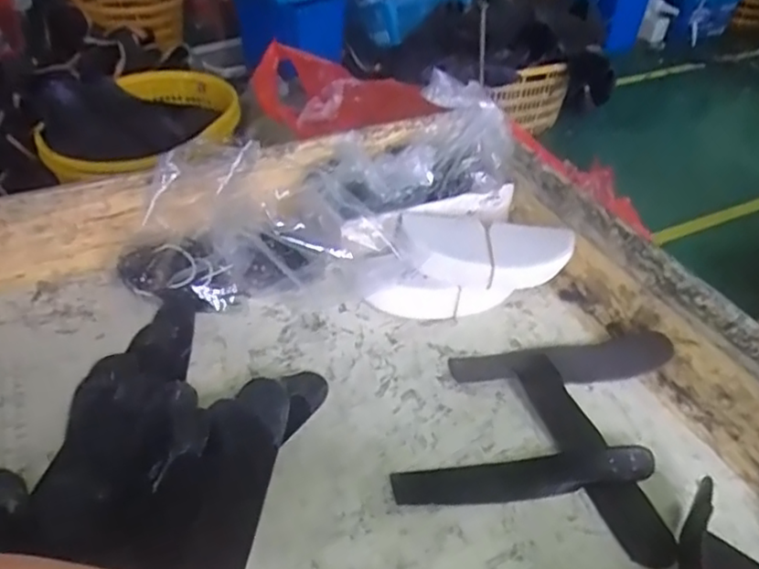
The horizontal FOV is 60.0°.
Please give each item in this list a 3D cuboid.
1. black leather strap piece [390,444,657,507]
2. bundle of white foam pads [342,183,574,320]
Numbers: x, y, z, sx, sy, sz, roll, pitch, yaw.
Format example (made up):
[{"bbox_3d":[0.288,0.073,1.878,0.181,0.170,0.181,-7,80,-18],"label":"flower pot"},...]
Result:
[{"bbox_3d":[0.099,0.128,0.443,0.176,0.011,0.030,-4,40,-8],"label":"black leather strap piece"},{"bbox_3d":[0.069,-0.027,0.593,0.176,0.057,0.107,-11,42,-15],"label":"bundle of white foam pads"}]

